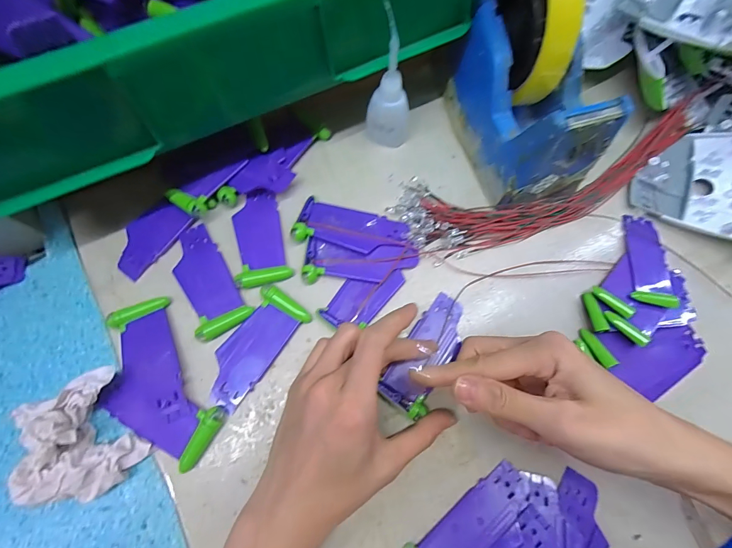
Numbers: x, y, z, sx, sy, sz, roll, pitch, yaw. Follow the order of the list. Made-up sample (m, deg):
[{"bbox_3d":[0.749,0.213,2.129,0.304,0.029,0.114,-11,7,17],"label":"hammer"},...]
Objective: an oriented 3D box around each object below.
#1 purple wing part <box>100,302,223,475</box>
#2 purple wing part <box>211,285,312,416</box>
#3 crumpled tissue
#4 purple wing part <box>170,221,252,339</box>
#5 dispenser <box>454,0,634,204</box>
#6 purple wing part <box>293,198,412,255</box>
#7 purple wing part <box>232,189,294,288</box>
[{"bbox_3d":[-0.151,0.079,0.250,0.063,0.010,0.120,-33,76,-9],"label":"purple wing part"},{"bbox_3d":[-0.083,0.055,0.259,0.040,0.006,0.088,30,75,9],"label":"purple wing part"},{"bbox_3d":[-0.184,0.107,0.226,0.060,0.036,0.070,-24,74,-7],"label":"crumpled tissue"},{"bbox_3d":[-0.125,0.004,0.276,0.039,0.008,0.091,-27,75,-8],"label":"purple wing part"},{"bbox_3d":[0.120,-0.149,0.268,0.075,0.113,0.167,-16,74,-5],"label":"dispenser"},{"bbox_3d":[-0.011,-0.035,0.287,0.090,0.011,0.038,16,74,5],"label":"purple wing part"},{"bbox_3d":[-0.089,-0.030,0.286,0.041,0.009,0.082,-15,74,-5],"label":"purple wing part"}]

